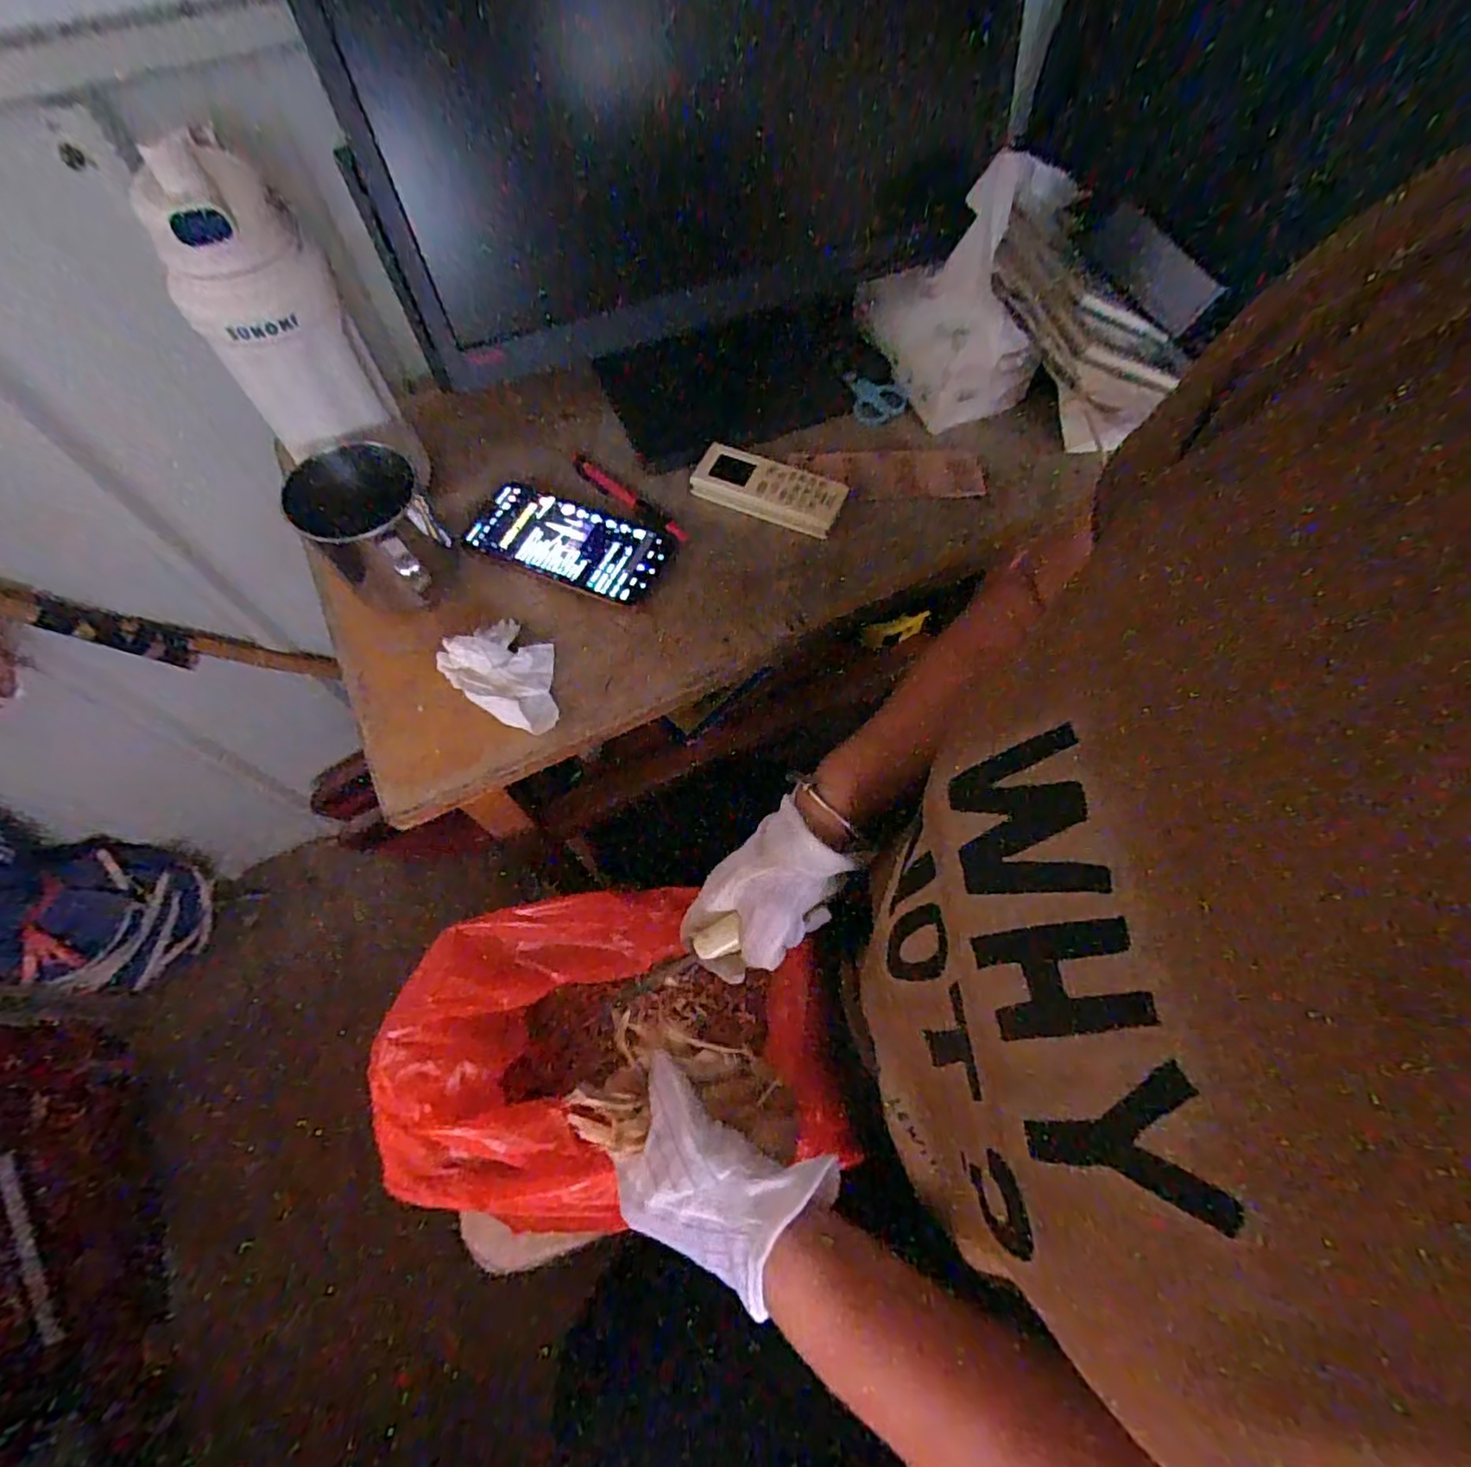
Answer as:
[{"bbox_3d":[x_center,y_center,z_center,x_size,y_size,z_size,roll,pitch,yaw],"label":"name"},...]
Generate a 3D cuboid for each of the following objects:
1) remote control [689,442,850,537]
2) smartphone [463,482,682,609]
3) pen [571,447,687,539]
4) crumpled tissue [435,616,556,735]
[{"bbox_3d":[0.026,-0.200,0.523,0.122,0.026,0.045,20,64,11],"label":"remote control"},{"bbox_3d":[-0.132,-0.150,0.507,0.159,0.017,0.075,19,64,10],"label":"smartphone"},{"bbox_3d":[-0.091,-0.196,0.530,0.134,0.013,0.014,39,69,19],"label":"pen"},{"bbox_3d":[-0.158,-0.046,0.449,0.091,0.024,0.066,31,67,16],"label":"crumpled tissue"}]

